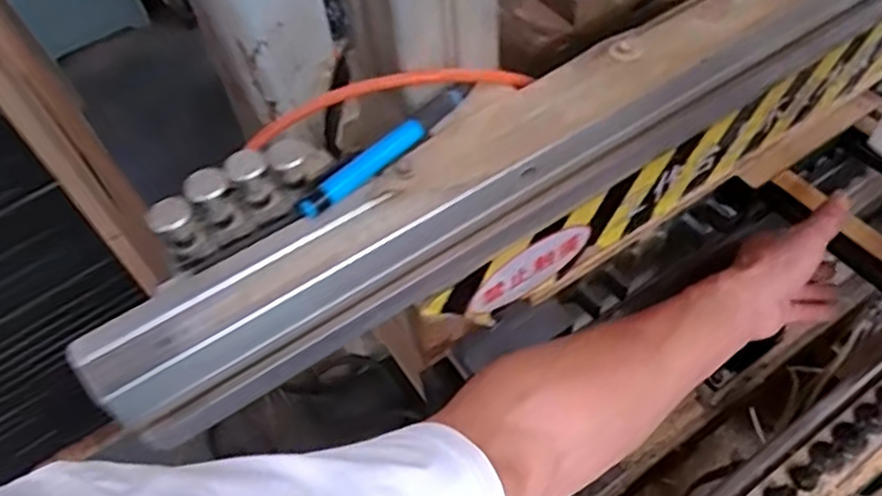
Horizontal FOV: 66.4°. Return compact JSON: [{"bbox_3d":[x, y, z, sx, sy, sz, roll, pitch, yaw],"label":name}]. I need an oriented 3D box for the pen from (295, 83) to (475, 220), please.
[{"bbox_3d":[-0.028,-0.056,0.365,0.015,0.014,0.120,36,64,27],"label":"pen"}]

